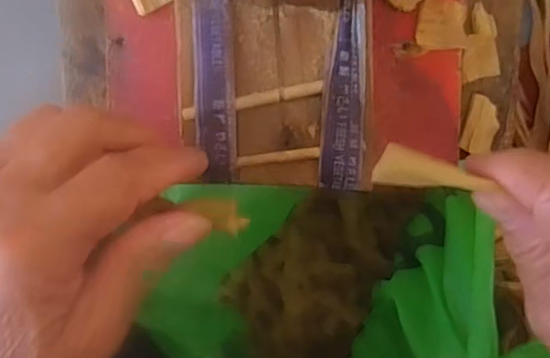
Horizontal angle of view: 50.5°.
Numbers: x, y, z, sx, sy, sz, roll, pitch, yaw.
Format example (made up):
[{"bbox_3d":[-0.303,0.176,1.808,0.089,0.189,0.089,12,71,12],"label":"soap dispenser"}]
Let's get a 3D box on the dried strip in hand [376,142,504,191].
[{"bbox_3d":[0.057,-0.002,0.208,0.041,0.007,0.014,11,96,5],"label":"dried strip in hand"}]

